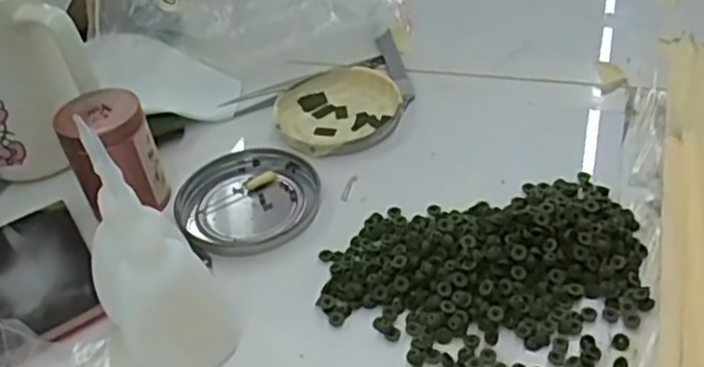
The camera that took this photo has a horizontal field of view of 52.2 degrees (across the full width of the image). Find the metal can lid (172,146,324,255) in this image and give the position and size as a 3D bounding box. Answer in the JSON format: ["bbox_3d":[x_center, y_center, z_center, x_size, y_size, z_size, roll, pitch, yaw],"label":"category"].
[{"bbox_3d":[-0.058,0.009,0.401,0.075,0.009,0.077,-4,41,4],"label":"metal can lid"}]

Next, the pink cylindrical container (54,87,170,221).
[{"bbox_3d":[-0.129,-0.015,0.393,0.043,0.062,0.044,-4,41,4],"label":"pink cylindrical container"}]

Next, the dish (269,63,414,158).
[{"bbox_3d":[-0.009,-0.048,0.455,0.084,0.009,0.077,-4,41,4],"label":"dish"}]

